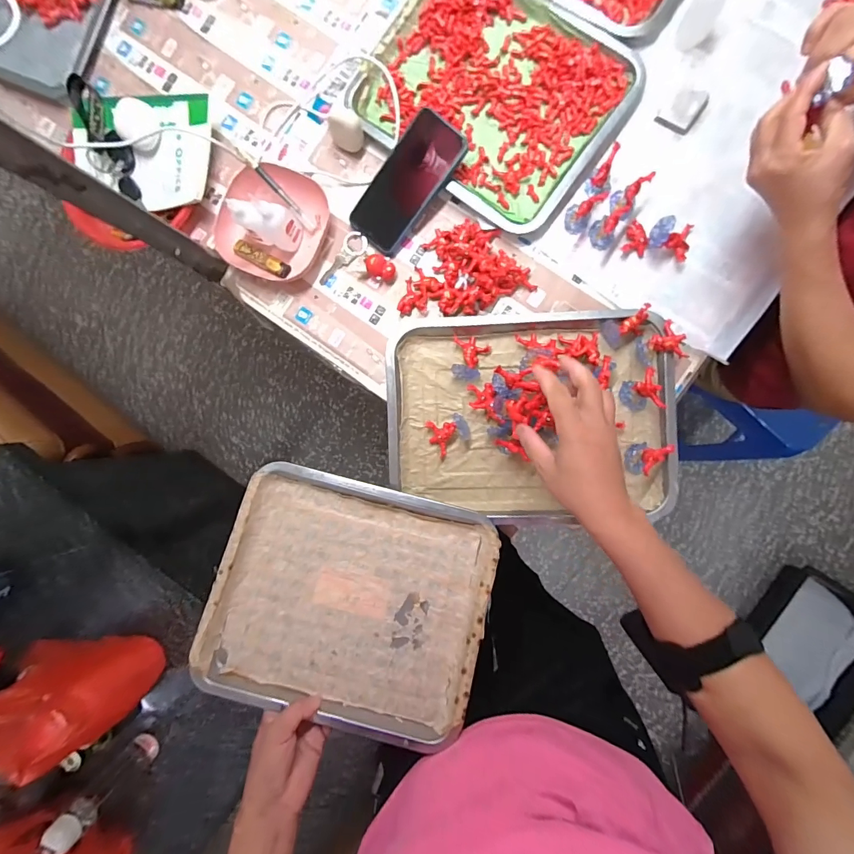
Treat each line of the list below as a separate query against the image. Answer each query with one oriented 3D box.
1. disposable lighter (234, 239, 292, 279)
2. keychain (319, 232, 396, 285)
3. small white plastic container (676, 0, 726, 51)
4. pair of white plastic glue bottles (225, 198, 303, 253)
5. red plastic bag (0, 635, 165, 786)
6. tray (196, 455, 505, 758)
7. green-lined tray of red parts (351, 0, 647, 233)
[{"bbox_3d":[-0.220,-0.224,0.534,0.080,0.016,0.020,29,94,5],"label":"disposable lighter"},{"bbox_3d":[-0.091,-0.224,0.520,0.100,0.022,0.066,0,91,6],"label":"keychain"},{"bbox_3d":[0.317,-0.476,0.458,0.033,0.055,0.032,0,91,6],"label":"small white plastic container"},{"bbox_3d":[-0.202,-0.258,0.501,0.067,0.072,0.043,19,93,6],"label":"pair of white plastic glue bottles"},{"bbox_3d":[-0.543,0.401,0.588,0.107,0.253,0.161,-41,87,5],"label":"red plastic bag"},{"bbox_3d":[-0.087,0.198,0.467,0.301,0.026,0.258,14,78,1],"label":"tray"},{"bbox_3d":[0.085,-0.419,0.499,0.302,0.022,0.253,36,95,4],"label":"green-lined tray of red parts"}]

